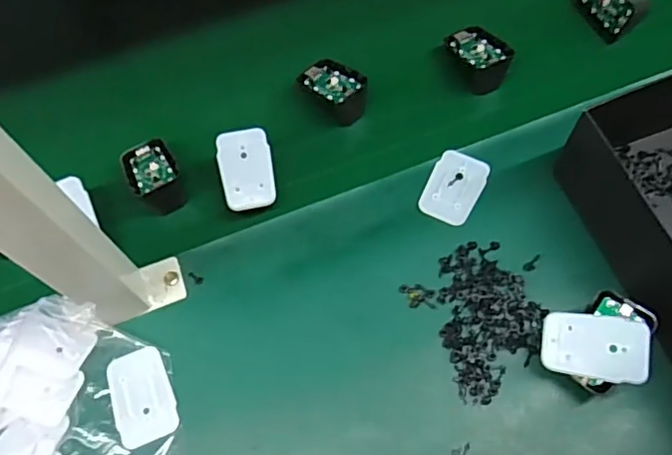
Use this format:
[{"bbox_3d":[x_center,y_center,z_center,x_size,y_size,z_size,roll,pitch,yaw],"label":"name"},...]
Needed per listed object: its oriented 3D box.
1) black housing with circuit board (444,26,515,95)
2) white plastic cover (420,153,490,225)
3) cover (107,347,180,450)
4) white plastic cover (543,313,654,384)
[{"bbox_3d":[0.139,-0.162,0.561,0.046,0.041,0.067,-31,52,-4],"label":"black housing with circuit board"},{"bbox_3d":[0.103,-0.035,0.498,0.045,0.004,0.067,29,69,15],"label":"white plastic cover"},{"bbox_3d":[-0.147,0.128,0.434,0.044,0.005,0.069,-20,65,-8],"label":"cover"},{"bbox_3d":[0.183,0.084,0.405,0.069,0.005,0.044,7,81,20],"label":"white plastic cover"}]

